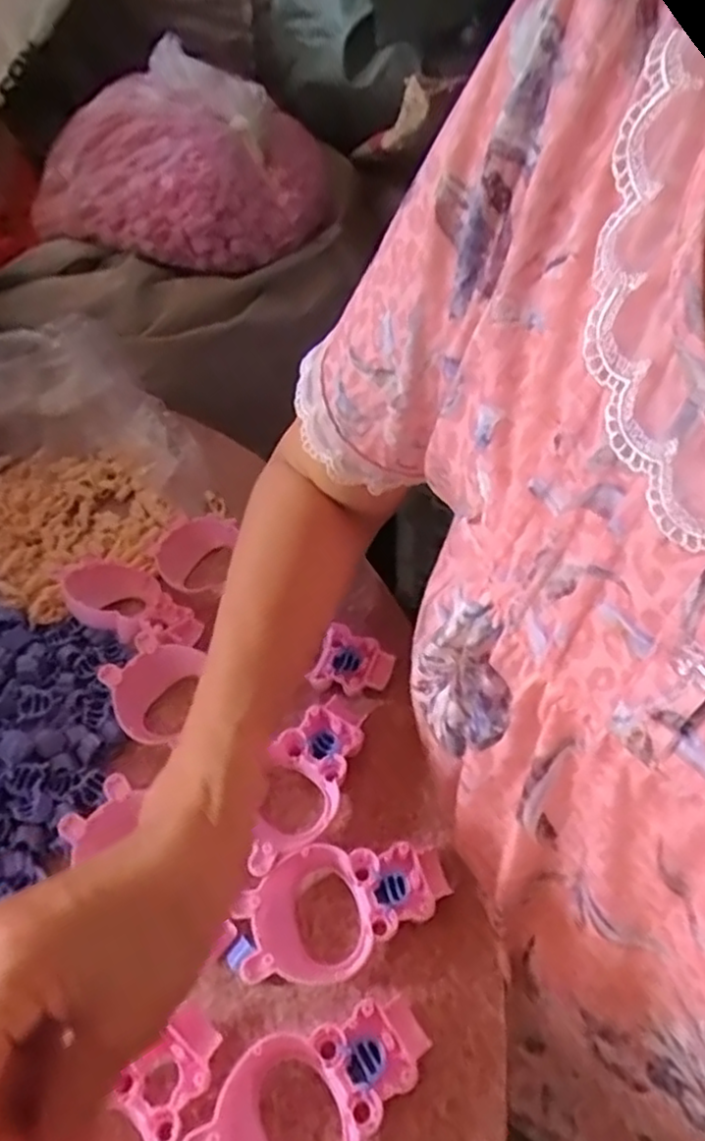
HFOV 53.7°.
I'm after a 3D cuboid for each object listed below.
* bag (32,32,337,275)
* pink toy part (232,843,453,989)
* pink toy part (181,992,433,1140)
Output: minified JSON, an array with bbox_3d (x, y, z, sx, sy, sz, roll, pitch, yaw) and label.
[{"bbox_3d":[-0.189,-0.430,0.717,0.300,0.119,0.236,26,57,21],"label":"bag"},{"bbox_3d":[-0.004,0.164,0.342,0.101,0.027,0.057,-19,53,-12],"label":"pink toy part"},{"bbox_3d":[-0.015,0.224,0.294,0.102,0.026,0.058,-30,56,-19],"label":"pink toy part"}]

